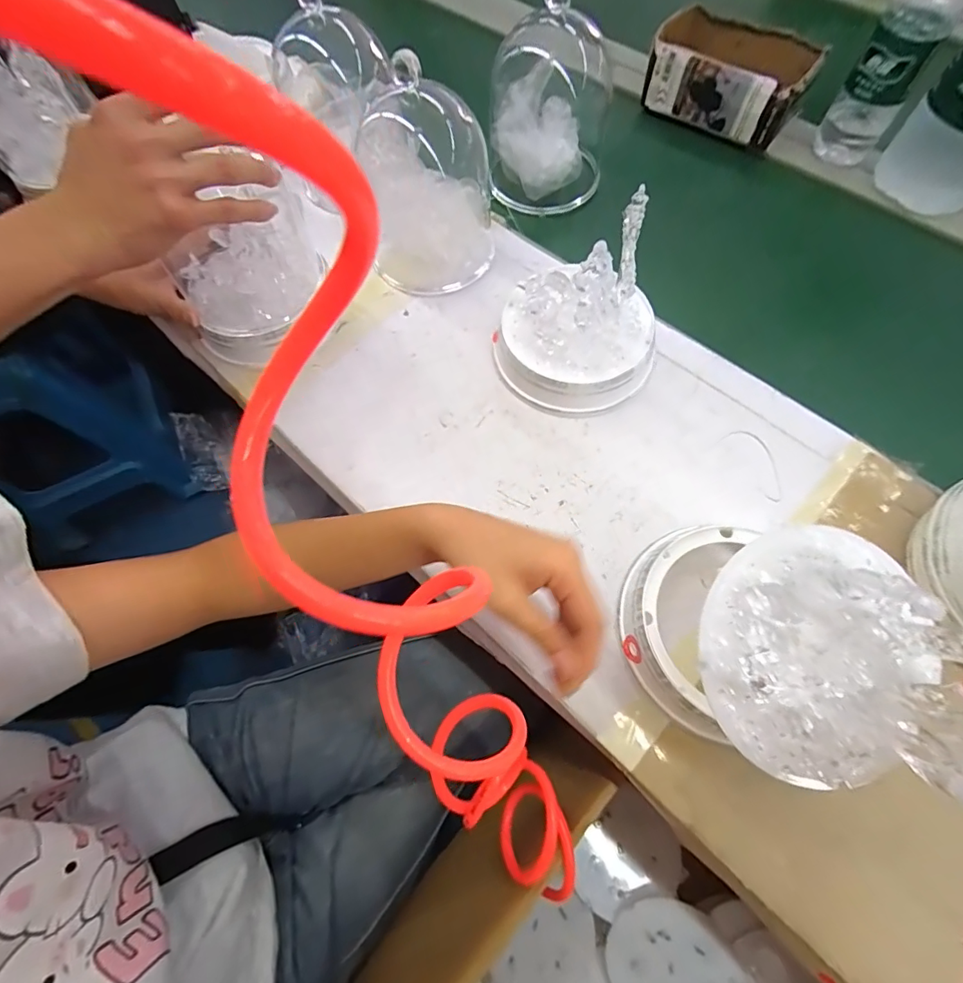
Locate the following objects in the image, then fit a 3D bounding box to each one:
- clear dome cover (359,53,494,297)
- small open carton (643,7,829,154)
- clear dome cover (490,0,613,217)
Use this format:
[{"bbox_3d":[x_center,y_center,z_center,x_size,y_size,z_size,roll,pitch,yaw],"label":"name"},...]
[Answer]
[{"bbox_3d":[-0.054,-0.293,0.452,0.122,0.163,0.120,2,67,4],"label":"clear dome cover"},{"bbox_3d":[0.298,-0.505,0.577,0.180,0.066,0.139,25,70,13],"label":"small open carton"},{"bbox_3d":[0.072,-0.418,0.500,0.123,0.163,0.147,3,67,4],"label":"clear dome cover"}]

